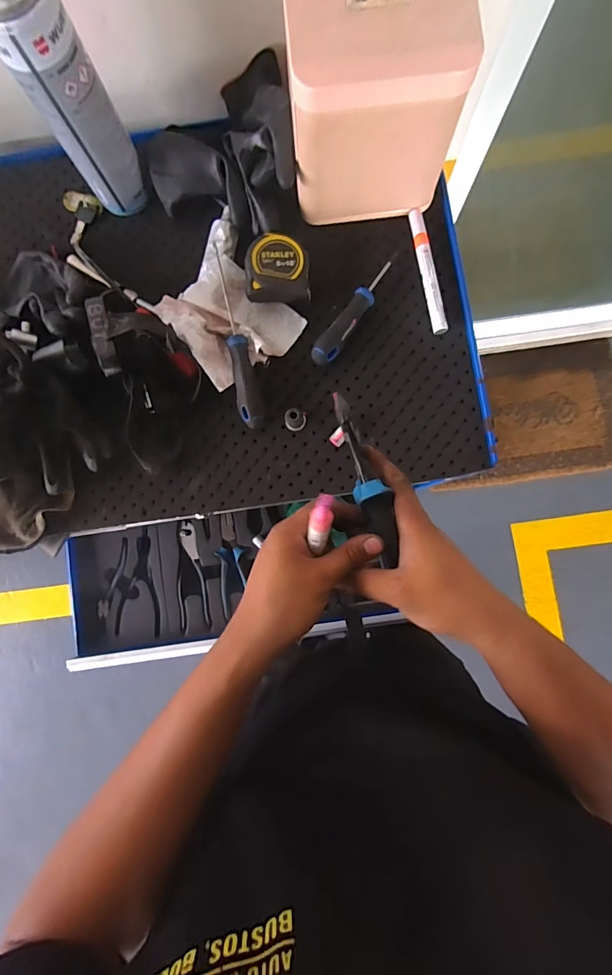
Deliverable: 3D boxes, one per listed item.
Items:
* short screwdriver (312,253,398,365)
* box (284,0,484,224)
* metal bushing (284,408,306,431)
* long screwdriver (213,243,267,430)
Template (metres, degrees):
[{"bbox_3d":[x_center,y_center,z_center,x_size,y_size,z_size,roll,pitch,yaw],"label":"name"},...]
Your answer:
[{"bbox_3d":[0.057,-0.202,0.455,0.025,0.021,0.151,33,88,4],"label":"short screwdriver"},{"bbox_3d":[0.062,-0.381,0.399,0.157,0.148,0.141,-9,85,2],"label":"box"},{"bbox_3d":[-0.012,-0.075,0.448,0.021,0.024,0.020,17,87,4],"label":"metal bushing"},{"bbox_3d":[-0.074,-0.163,0.451,0.025,0.032,0.192,-10,85,2],"label":"long screwdriver"}]

